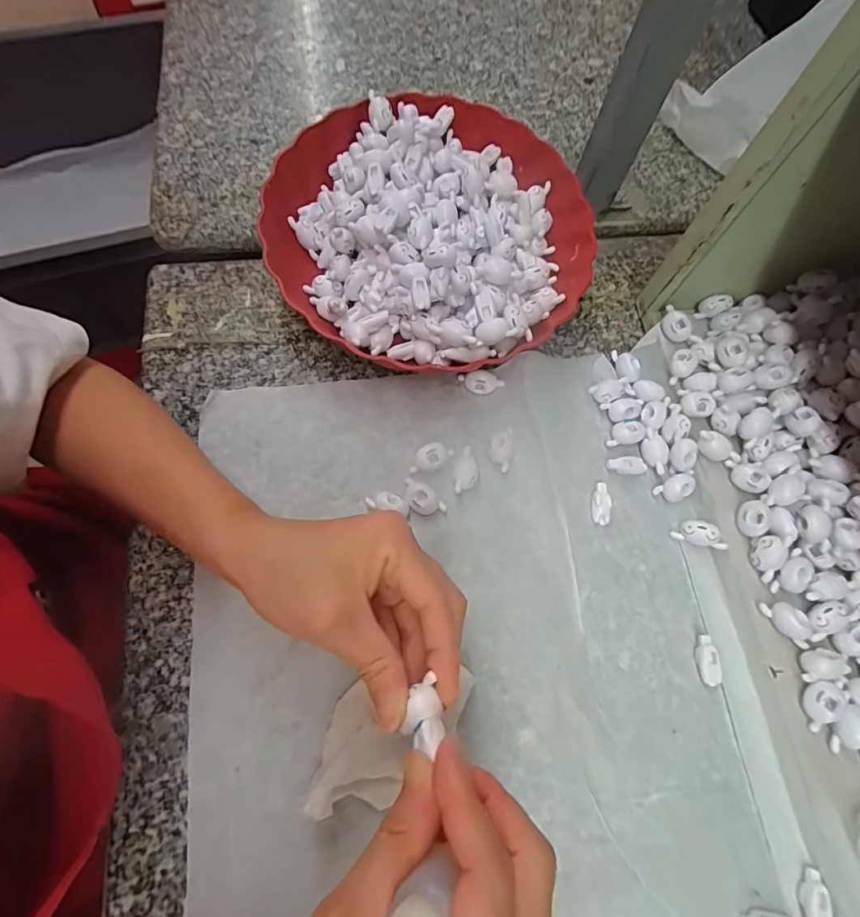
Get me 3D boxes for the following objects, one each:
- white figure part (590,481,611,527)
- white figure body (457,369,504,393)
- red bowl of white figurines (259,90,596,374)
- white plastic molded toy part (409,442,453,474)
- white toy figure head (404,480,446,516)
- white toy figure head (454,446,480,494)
[{"bbox_3d":[0.122,0.032,0.331,0.014,0.006,0.029,9,70,-1],"label":"white figure part"},{"bbox_3d":[0.039,-0.058,0.352,0.034,0.013,0.013,6,70,-2],"label":"white figure body"},{"bbox_3d":[0.002,-0.175,0.365,0.233,0.062,0.229,1,70,-4],"label":"red bowl of white figurines"},{"bbox_3d":[0.001,0.000,0.329,0.034,0.012,0.016,-19,73,-11],"label":"white plastic molded toy part"},{"bbox_3d":[-0.006,0.028,0.318,0.019,0.013,0.032,-42,78,-16],"label":"white toy figure head"},{"bbox_3d":[0.026,0.009,0.327,0.017,0.014,0.033,7,70,-2],"label":"white toy figure head"}]

